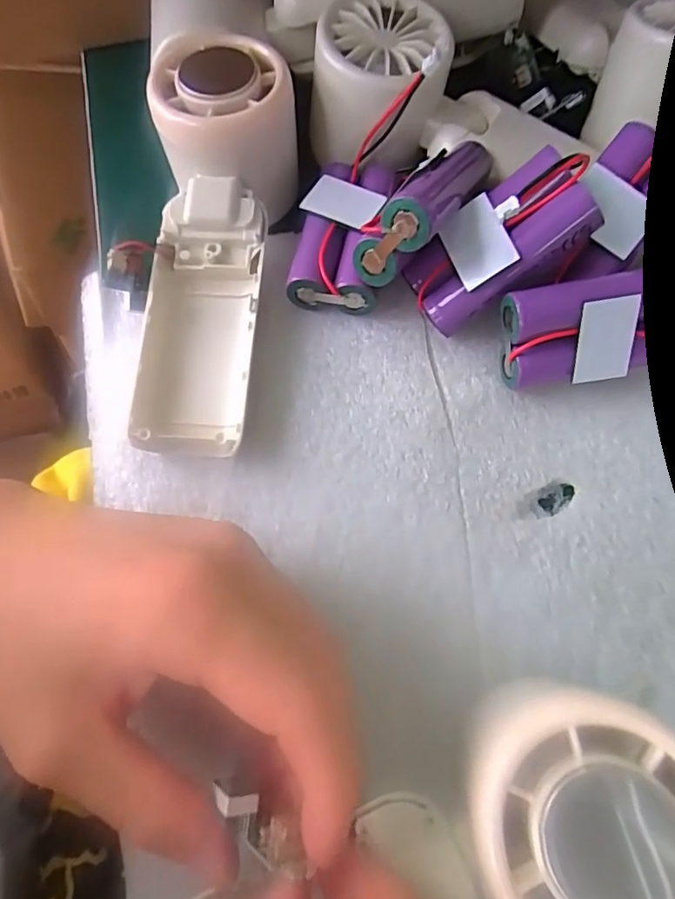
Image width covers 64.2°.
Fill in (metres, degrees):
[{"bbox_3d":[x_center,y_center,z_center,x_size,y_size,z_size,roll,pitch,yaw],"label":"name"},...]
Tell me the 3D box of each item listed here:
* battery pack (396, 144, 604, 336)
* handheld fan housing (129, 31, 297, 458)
[{"bbox_3d":[0.058,-0.075,0.196,0.068,0.015,0.032,-35,69,24],"label":"battery pack"},{"bbox_3d":[-0.051,-0.080,0.226,0.049,0.059,0.163,8,89,5],"label":"handheld fan housing"}]

